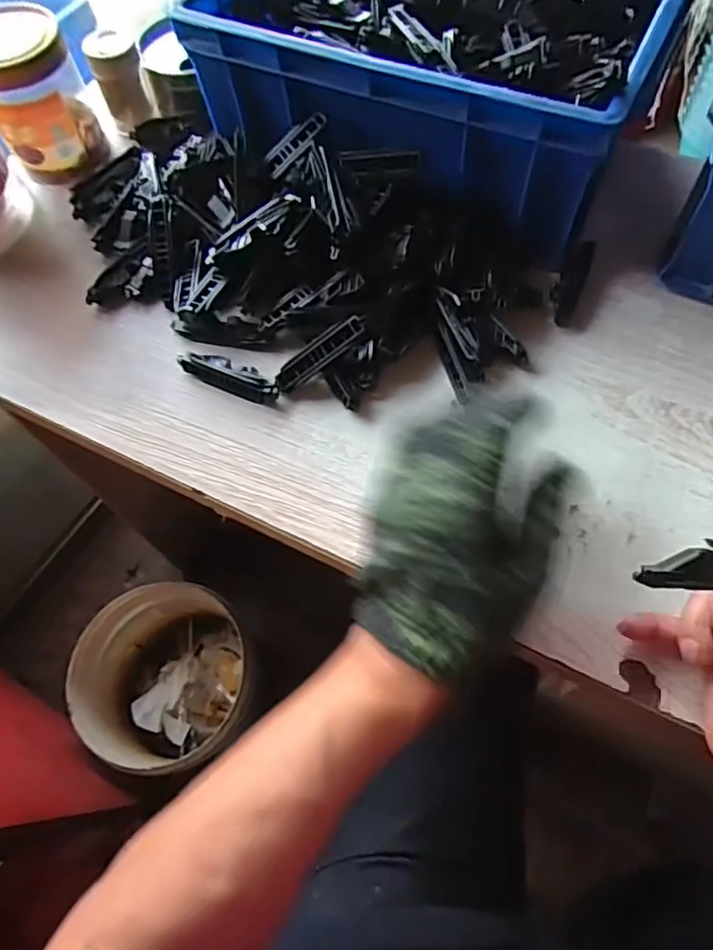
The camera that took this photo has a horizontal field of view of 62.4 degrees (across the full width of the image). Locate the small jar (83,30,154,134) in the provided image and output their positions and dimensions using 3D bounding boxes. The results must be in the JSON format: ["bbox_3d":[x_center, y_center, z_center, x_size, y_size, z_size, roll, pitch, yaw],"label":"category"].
[{"bbox_3d":[-0.215,-0.364,0.544,0.041,0.068,0.036,-13,64,-3],"label":"small jar"}]

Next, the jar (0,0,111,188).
[{"bbox_3d":[-0.276,-0.325,0.507,0.081,0.121,0.078,-1,64,3],"label":"jar"}]

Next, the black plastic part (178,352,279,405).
[{"bbox_3d":[-0.092,-0.075,0.435,0.079,0.016,0.022,22,68,13],"label":"black plastic part"}]

